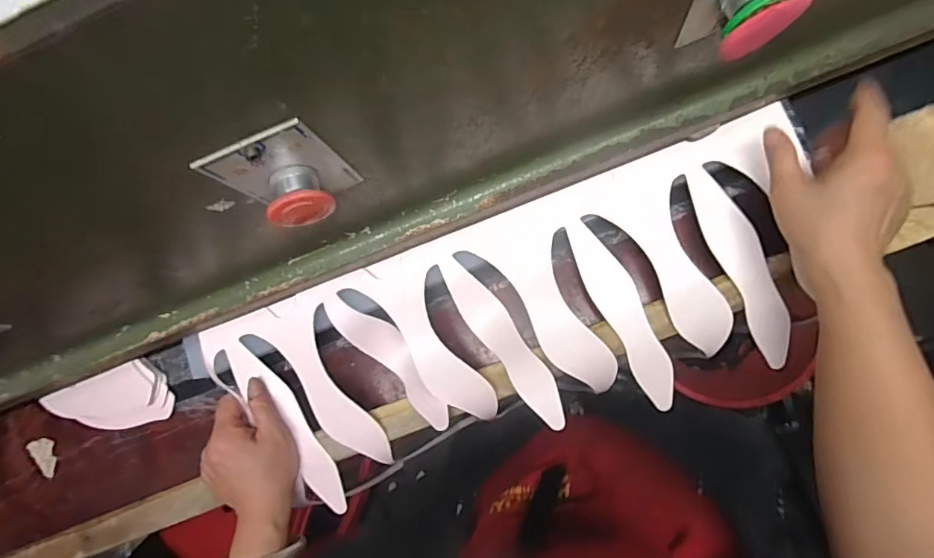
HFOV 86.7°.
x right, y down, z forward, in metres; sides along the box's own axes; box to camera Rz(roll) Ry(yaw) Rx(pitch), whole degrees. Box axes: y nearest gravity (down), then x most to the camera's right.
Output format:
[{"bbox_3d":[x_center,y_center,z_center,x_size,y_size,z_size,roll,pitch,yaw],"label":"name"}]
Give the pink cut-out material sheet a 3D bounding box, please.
[{"bbox_3d":[0.032,0.045,0.446,0.504,0.044,0.190,-21,85,5],"label":"pink cut-out material sheet"}]

